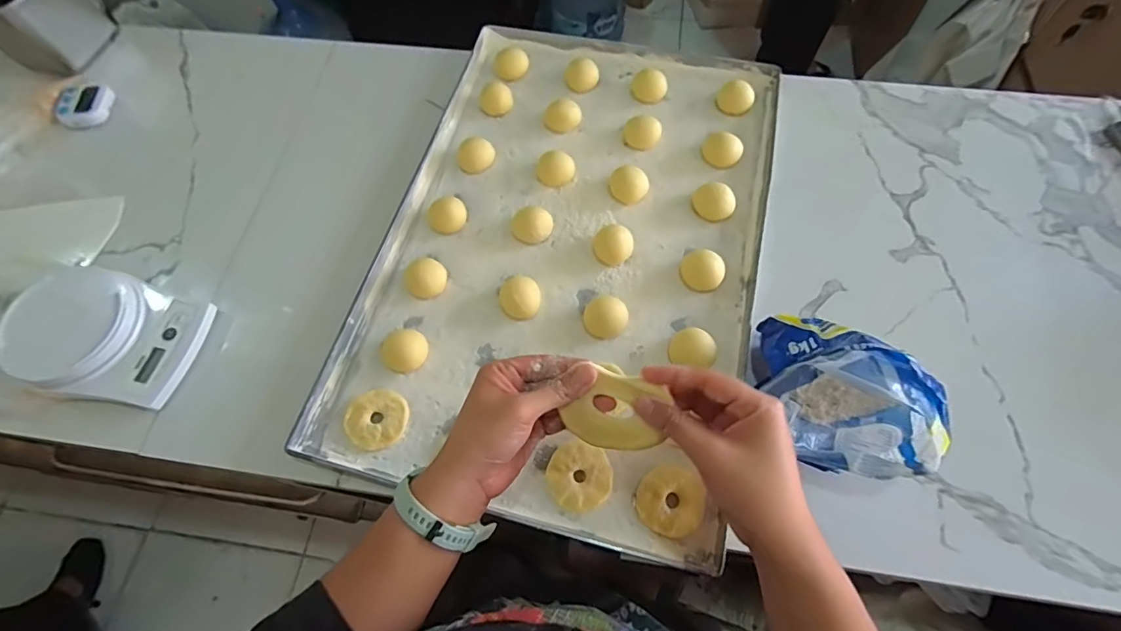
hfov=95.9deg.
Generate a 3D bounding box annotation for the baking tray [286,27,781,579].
[{"bbox_3d":[0.016,-0.089,0.580,0.416,0.025,0.605,13,68,9],"label":"baking tray"}]

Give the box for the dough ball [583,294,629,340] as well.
[{"bbox_3d":[0.048,0.003,0.537,0.044,0.024,0.042,-1,66,3],"label":"dough ball"}]

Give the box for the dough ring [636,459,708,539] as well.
[{"bbox_3d":[0.102,0.165,0.461,0.058,0.010,0.065,24,70,13],"label":"dough ring"}]

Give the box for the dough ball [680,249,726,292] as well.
[{"bbox_3d":[0.156,-0.048,0.556,0.046,0.027,0.041,22,69,12],"label":"dough ball"}]

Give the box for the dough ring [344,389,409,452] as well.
[{"bbox_3d":[-0.184,0.104,0.504,0.060,0.010,0.057,-1,66,3],"label":"dough ring"}]

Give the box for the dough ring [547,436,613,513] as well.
[{"bbox_3d":[0.018,0.151,0.473,0.059,0.007,0.061,-1,66,3],"label":"dough ring"}]

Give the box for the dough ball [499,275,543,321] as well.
[{"bbox_3d":[-0.043,-0.019,0.548,0.044,0.021,0.042,-1,66,3],"label":"dough ball"}]

